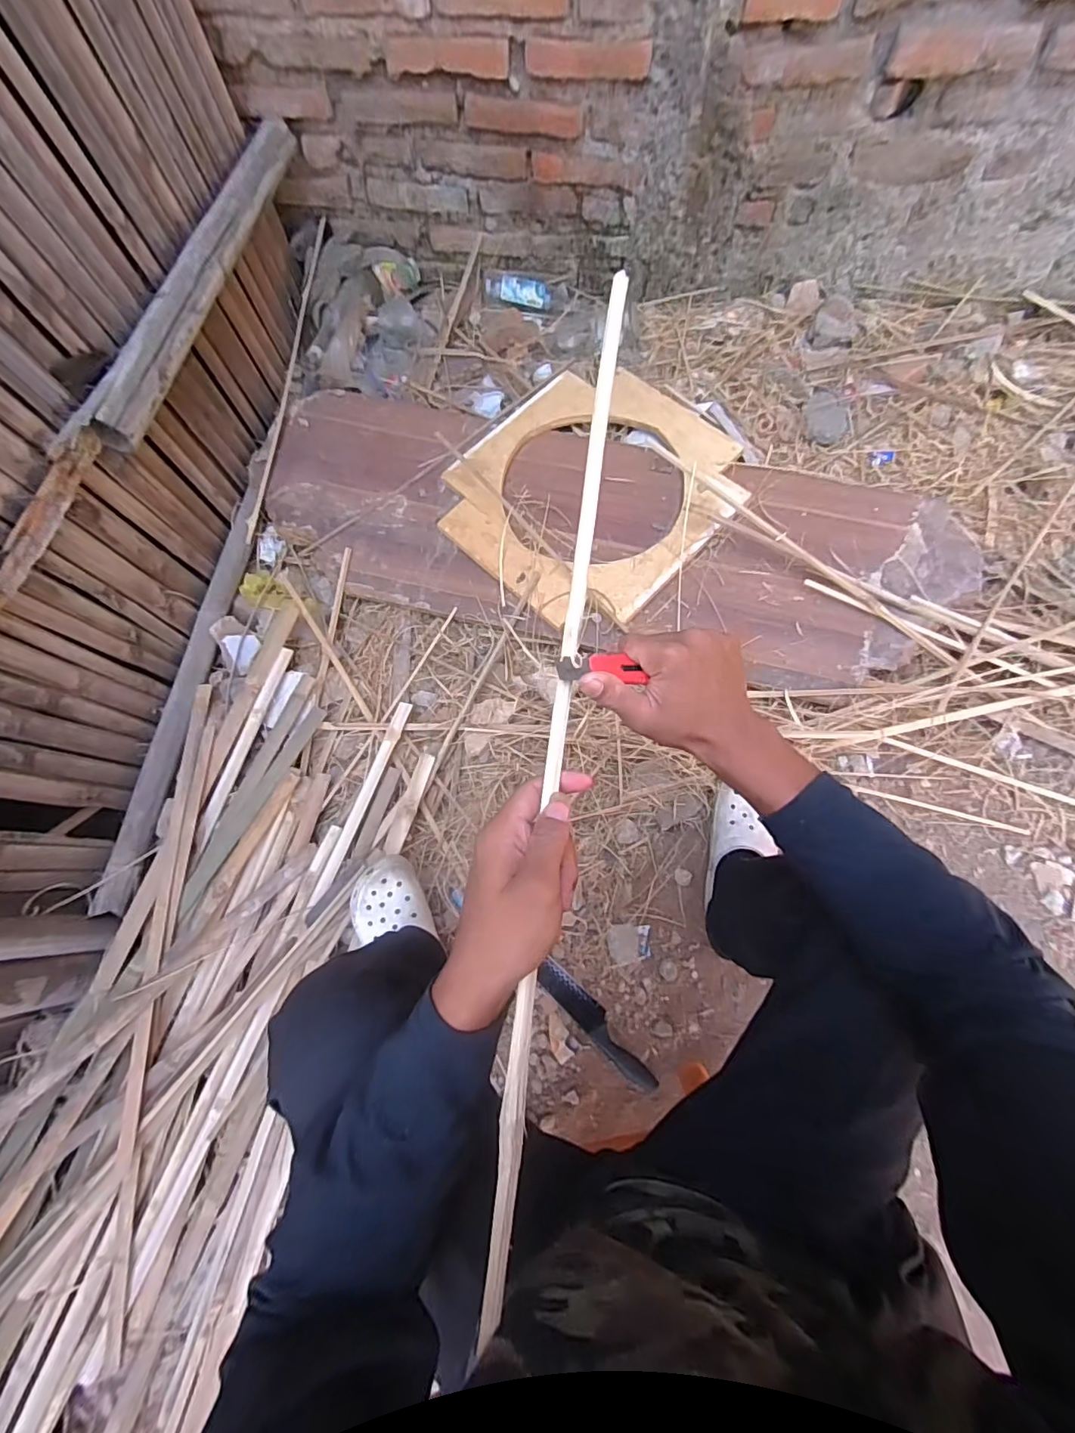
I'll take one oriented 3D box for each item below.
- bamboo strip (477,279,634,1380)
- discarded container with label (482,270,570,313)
[{"bbox_3d":[0.019,-0.015,0.345,0.015,0.008,0.682,7,78,5],"label":"bamboo strip"},{"bbox_3d":[-0.032,-0.922,1.125,0.173,0.042,0.055,4,71,4],"label":"discarded container with label"}]

